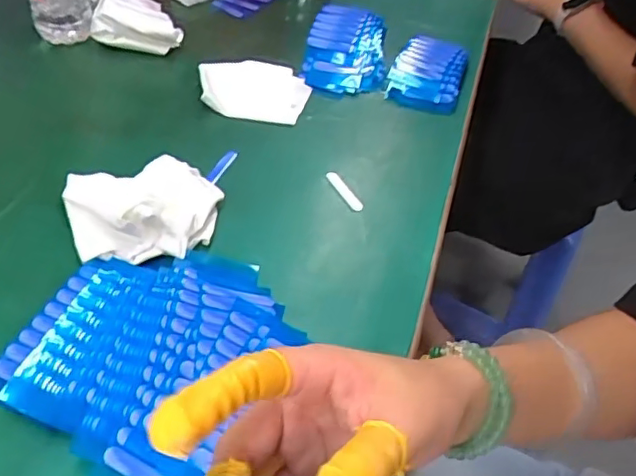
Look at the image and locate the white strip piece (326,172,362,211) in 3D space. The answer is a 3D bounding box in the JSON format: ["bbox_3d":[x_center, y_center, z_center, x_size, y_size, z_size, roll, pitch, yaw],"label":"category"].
[{"bbox_3d":[0.022,-0.041,0.506,0.010,0.006,0.049,-18,50,-23],"label":"white strip piece"}]

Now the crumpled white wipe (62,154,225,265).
[{"bbox_3d":[-0.132,-0.026,0.444,0.116,0.041,0.100,-6,47,-13],"label":"crumpled white wipe"}]

